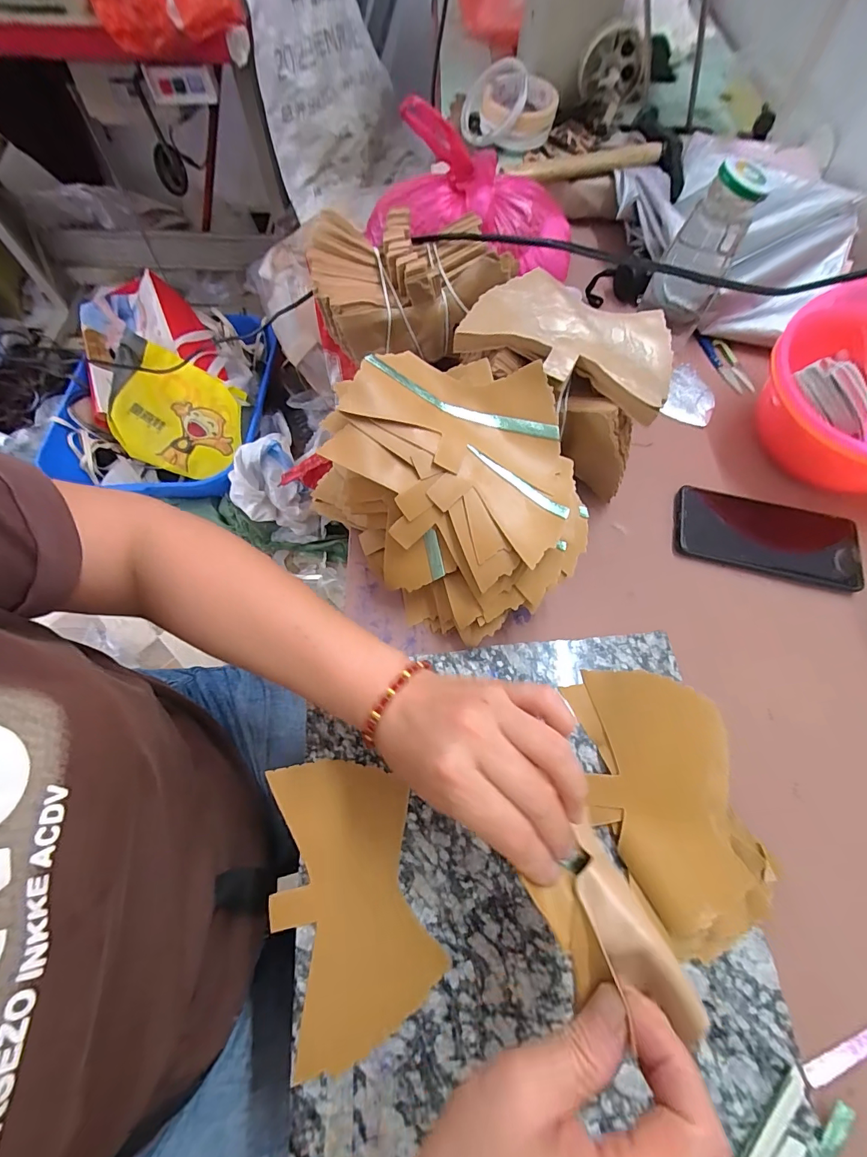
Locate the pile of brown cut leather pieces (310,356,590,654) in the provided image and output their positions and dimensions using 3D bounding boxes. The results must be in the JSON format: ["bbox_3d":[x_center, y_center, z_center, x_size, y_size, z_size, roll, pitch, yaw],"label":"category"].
[{"bbox_3d":[0.021,-0.068,0.359,0.171,0.113,0.210,-35,73,-16],"label":"pile of brown cut leather pieces"}]

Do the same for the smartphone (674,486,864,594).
[{"bbox_3d":[0.311,-0.040,0.411,0.163,0.012,0.080,13,67,3],"label":"smartphone"}]

